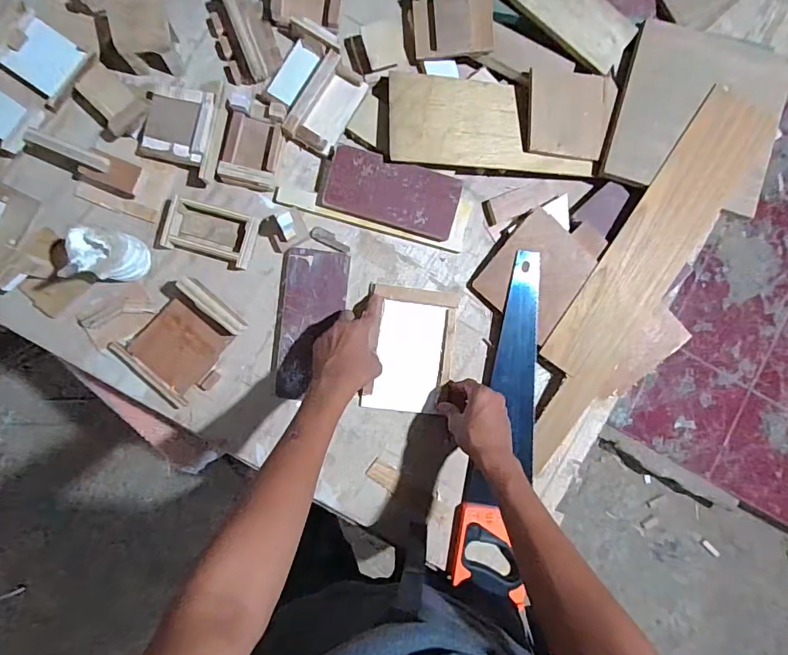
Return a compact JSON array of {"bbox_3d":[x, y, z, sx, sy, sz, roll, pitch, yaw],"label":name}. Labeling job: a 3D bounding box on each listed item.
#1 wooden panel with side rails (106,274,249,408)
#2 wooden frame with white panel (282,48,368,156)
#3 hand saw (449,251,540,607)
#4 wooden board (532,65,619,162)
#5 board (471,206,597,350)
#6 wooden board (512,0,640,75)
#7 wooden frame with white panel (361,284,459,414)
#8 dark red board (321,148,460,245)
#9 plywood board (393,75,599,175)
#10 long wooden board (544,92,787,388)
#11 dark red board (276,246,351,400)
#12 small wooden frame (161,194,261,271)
[{"bbox_3d":[-0.301,0.018,0.628,0.126,0.062,0.163,43,86,-2],"label":"wooden panel with side rails"},{"bbox_3d":[-0.098,-0.328,0.664,0.070,0.031,0.132,29,86,-3],"label":"wooden frame with white panel"},{"bbox_3d":[0.175,0.140,0.678,0.098,0.033,0.497,10,87,-4],"label":"hand saw"},{"bbox_3d":[0.266,-0.321,0.680,0.133,0.009,0.122,4,94,-12],"label":"wooden board"},{"bbox_3d":[0.218,-0.081,0.685,0.133,0.010,0.154,39,95,2],"label":"board"},{"bbox_3d":[0.259,-0.481,0.675,0.216,0.010,0.095,35,90,-3],"label":"wooden board"},{"bbox_3d":[0.028,0.034,0.690,0.123,0.023,0.186,6,85,-1],"label":"wooden frame with white panel"},{"bbox_3d":[-0.001,-0.197,0.661,0.190,0.022,0.089,16,85,0],"label":"dark red board"},{"bbox_3d":[0.144,-0.306,0.681,0.302,0.014,0.135,2,83,-10],"label":"plywood board"},{"bbox_3d":[0.400,-0.135,0.682,0.111,0.010,0.482,32,92,2],"label":"long wooden board"},{"bbox_3d":[-0.122,-0.005,0.665,0.091,0.020,0.216,8,87,-4],"label":"dark red board"},{"bbox_3d":[-0.259,-0.135,0.650,0.122,0.034,0.074,16,87,-3],"label":"small wooden frame"}]

